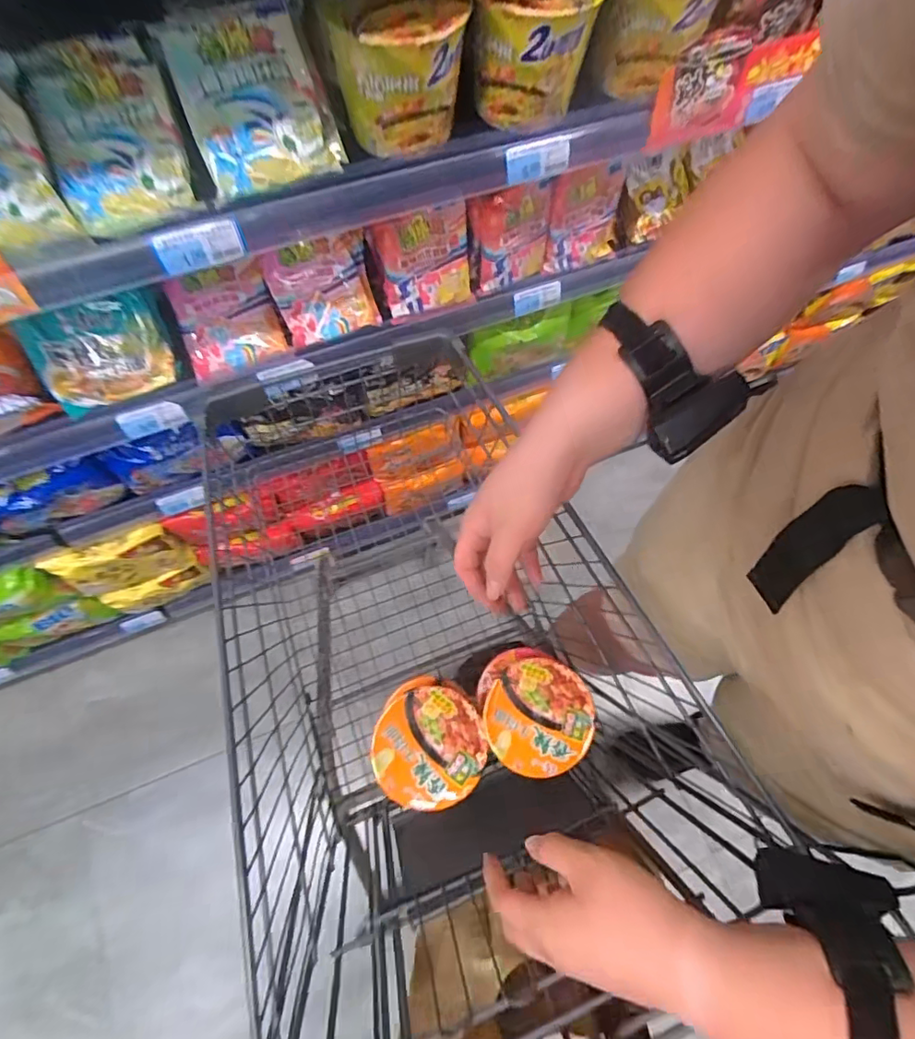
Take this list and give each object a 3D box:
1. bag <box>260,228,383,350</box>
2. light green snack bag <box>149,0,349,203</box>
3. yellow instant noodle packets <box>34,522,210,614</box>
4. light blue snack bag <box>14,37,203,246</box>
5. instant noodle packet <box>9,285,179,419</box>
[{"bbox_3d":[-0.181,-0.310,0.743,0.132,0.111,0.045,-19,27,-11],"label":"bag"},{"bbox_3d":[-0.192,-0.402,0.518,0.132,0.031,0.148,-22,109,-9],"label":"light green snack bag"},{"bbox_3d":[-0.610,0.104,1.041,0.206,0.241,0.065,-20,70,-10],"label":"yellow instant noodle packets"},{"bbox_3d":[-0.331,-0.378,0.525,0.125,0.062,0.185,-22,70,-11],"label":"light blue snack bag"},{"bbox_3d":[-0.439,-0.206,0.669,0.151,0.118,0.020,-22,35,-11],"label":"instant noodle packet"}]

